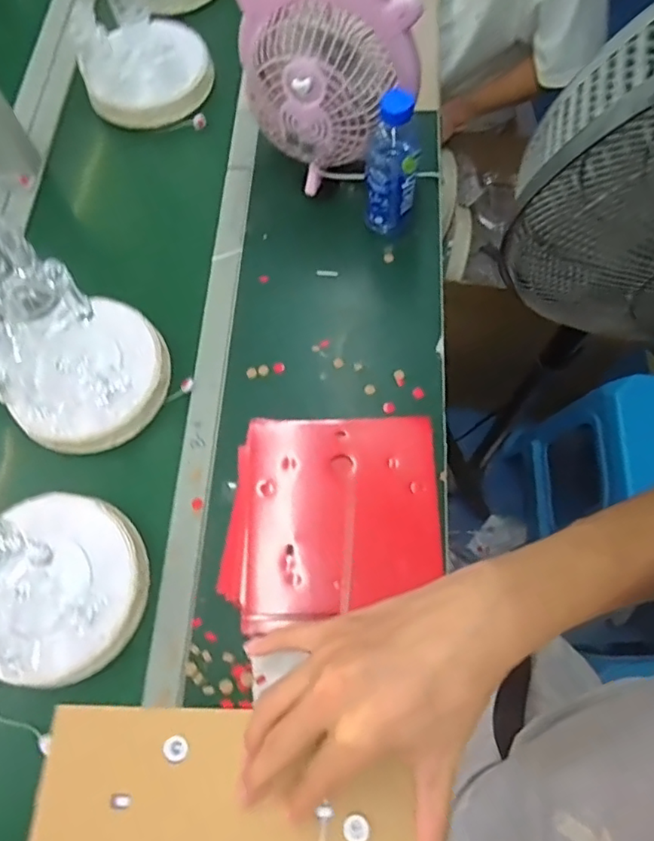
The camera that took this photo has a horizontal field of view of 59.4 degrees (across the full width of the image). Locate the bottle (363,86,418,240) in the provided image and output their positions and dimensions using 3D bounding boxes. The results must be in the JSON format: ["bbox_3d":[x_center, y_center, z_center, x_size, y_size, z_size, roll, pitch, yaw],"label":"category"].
[{"bbox_3d":[0.089,-0.347,0.787,0.071,0.204,0.077,7,68,4],"label":"bottle"}]

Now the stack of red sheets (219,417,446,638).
[{"bbox_3d":[0.005,0.118,0.689,0.249,0.047,0.238,1,68,1],"label":"stack of red sheets"}]

